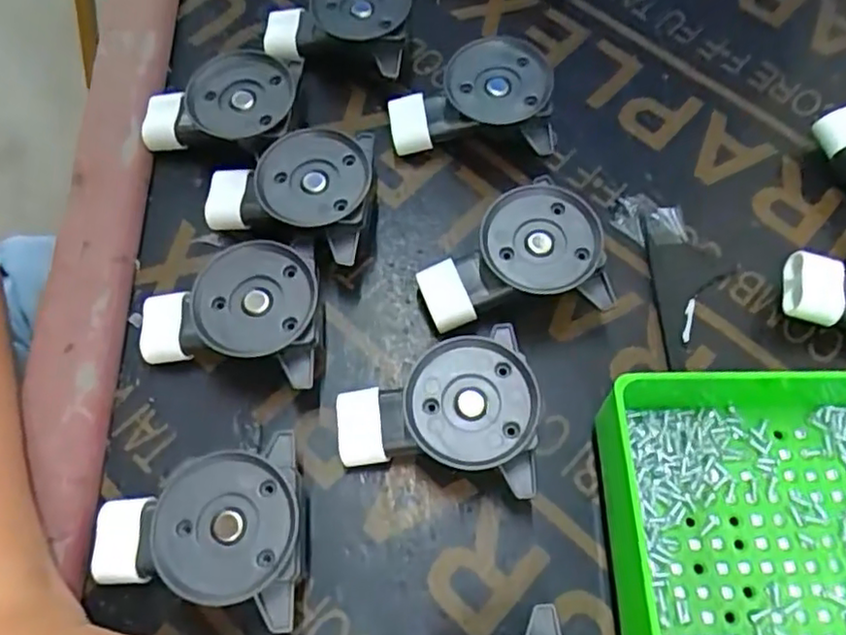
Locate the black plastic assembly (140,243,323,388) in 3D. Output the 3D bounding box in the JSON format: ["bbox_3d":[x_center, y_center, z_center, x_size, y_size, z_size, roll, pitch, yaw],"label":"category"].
[{"bbox_3d":[-0.068,-0.002,0.237,0.066,0.033,0.046,10,66,5],"label":"black plastic assembly"}]

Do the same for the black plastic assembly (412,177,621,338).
[{"bbox_3d":[0.033,-0.021,0.245,0.066,0.031,0.041,-6,66,-3],"label":"black plastic assembly"}]

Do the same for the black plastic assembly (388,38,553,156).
[{"bbox_3d":[0.020,-0.089,0.274,0.064,0.035,0.040,-1,66,0],"label":"black plastic assembly"}]

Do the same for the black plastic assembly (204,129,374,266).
[{"bbox_3d":[-0.051,-0.047,0.256,0.068,0.034,0.042,16,67,7],"label":"black plastic assembly"}]

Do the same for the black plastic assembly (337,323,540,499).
[{"bbox_3d":[0.005,0.032,0.223,0.065,0.031,0.046,4,66,2],"label":"black plastic assembly"}]

